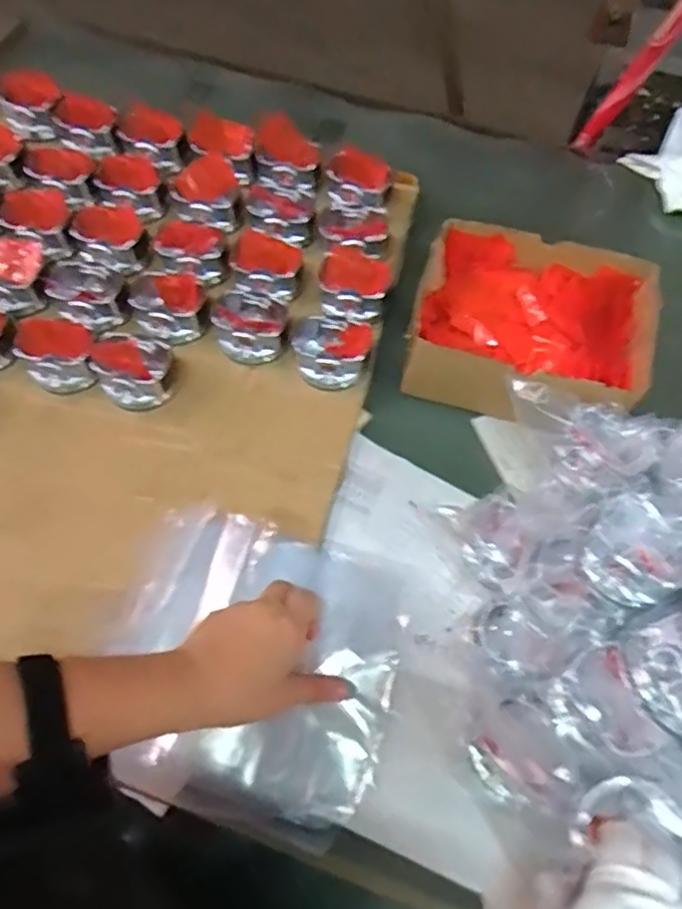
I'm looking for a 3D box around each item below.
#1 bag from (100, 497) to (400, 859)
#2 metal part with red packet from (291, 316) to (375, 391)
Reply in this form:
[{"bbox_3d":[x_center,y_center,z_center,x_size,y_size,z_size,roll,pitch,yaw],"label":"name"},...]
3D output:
[{"bbox_3d":[-0.073,0.160,0.496,0.223,0.026,0.209,15,68,7],"label":"bag"},{"bbox_3d":[-0.009,-0.097,0.609,0.077,0.035,0.060,6,65,2],"label":"metal part with red packet"}]

